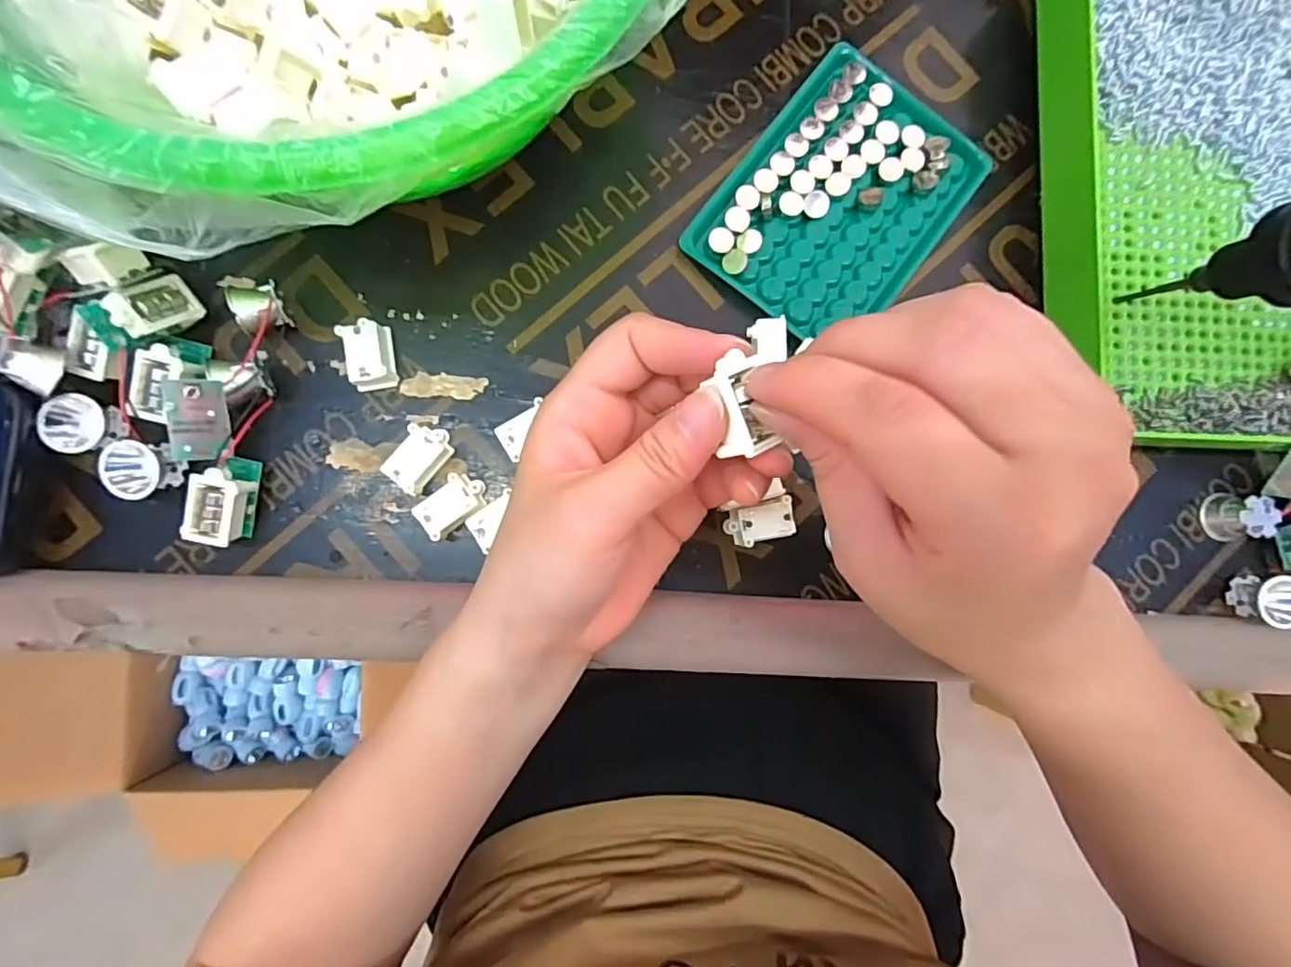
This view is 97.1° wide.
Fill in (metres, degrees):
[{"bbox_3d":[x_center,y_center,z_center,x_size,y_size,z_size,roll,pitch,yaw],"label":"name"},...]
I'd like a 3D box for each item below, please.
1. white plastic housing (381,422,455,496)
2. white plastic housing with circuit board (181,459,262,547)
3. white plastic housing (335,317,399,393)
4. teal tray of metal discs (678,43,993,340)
[{"bbox_3d":[-0.096,-0.011,0.242,0.017,0.016,0.028,40,84,-1],"label":"white plastic housing"},{"bbox_3d":[-0.172,0.007,0.231,0.018,0.021,0.035,11,85,-3],"label":"white plastic housing with circuit board"},{"bbox_3d":[-0.118,-0.055,0.243,0.017,0.015,0.027,-9,87,-5],"label":"white plastic housing"},{"bbox_3d":[0.093,-0.135,0.267,0.094,0.011,0.134,38,84,-1],"label":"teal tray of metal discs"}]

